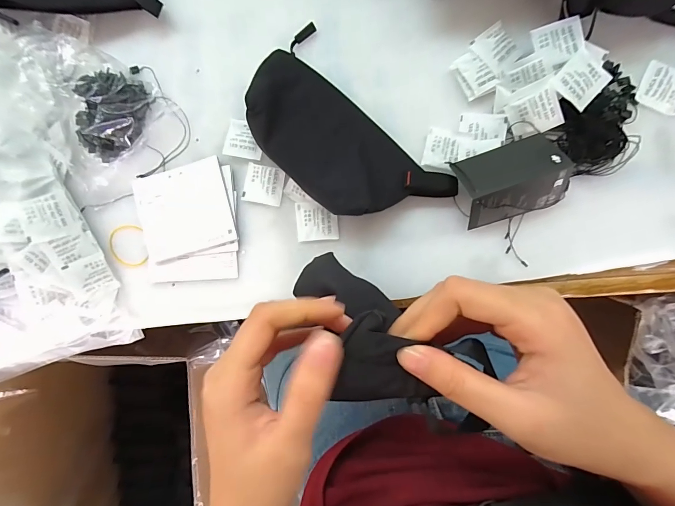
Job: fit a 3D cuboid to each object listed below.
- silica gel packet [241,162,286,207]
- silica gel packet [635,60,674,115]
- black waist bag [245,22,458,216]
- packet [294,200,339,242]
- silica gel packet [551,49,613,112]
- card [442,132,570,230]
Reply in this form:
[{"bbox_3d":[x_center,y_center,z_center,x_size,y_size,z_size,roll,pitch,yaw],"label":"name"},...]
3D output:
[{"bbox_3d":[-0.078,-0.071,0.364,0.041,0.004,0.038,13,91,6],"label":"silica gel packet"},{"bbox_3d":[0.299,-0.151,0.318,0.040,0.005,0.039,25,92,6],"label":"silica gel packet"},{"bbox_3d":[-0.002,-0.105,0.334,0.215,0.049,0.102,43,94,5],"label":"black waist bag"},{"bbox_3d":[-0.021,-0.033,0.360,0.043,0.004,0.040,-4,89,6],"label":"packet"},{"bbox_3d":[0.218,-0.155,0.308,0.039,0.005,0.040,42,94,5],"label":"silica gel packet"},{"bbox_3d":[0.159,-0.067,0.316,0.092,0.044,0.068,-19,88,6],"label":"card"}]

